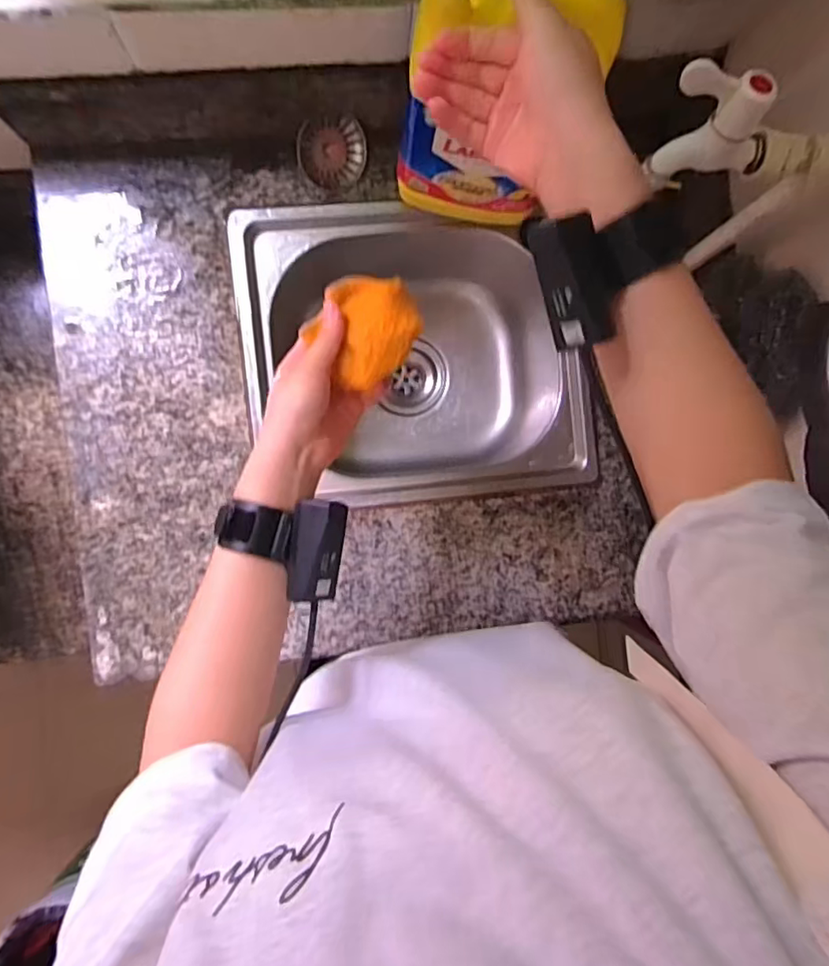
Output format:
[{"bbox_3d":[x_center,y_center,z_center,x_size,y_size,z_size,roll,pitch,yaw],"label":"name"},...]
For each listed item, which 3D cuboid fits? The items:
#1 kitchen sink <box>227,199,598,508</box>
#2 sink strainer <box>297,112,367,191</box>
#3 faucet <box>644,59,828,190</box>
[{"bbox_3d":[-0.015,-0.147,0.741,0.354,0.207,0.337,-7,91,-6],"label":"kitchen sink"},{"bbox_3d":[-0.087,-0.352,0.612,0.072,0.026,0.071,-7,125,-10],"label":"sink strainer"},{"bbox_3d":[0.261,-0.240,0.395,0.188,0.073,0.038,-1,90,-6],"label":"faucet"}]

